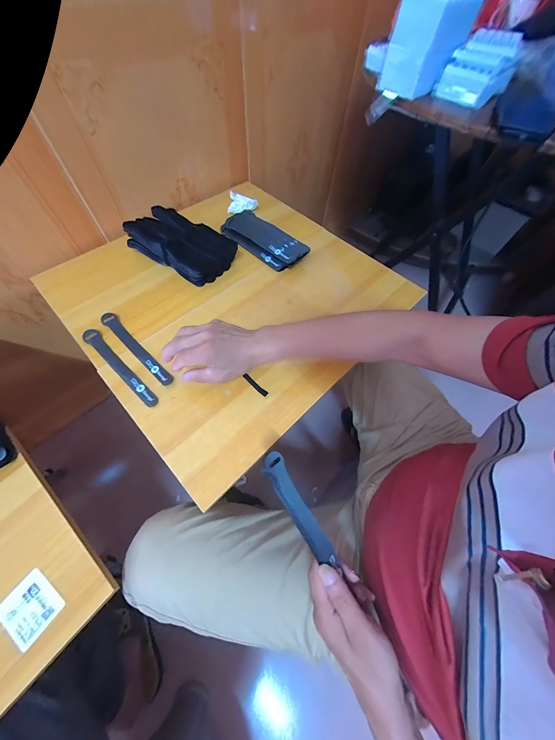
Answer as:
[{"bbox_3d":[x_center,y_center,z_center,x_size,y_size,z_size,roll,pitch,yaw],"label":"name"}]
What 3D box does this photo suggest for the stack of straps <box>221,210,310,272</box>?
[{"bbox_3d":[-0.028,-0.297,0.581,0.203,0.033,0.086,38,67,17],"label":"stack of straps"}]

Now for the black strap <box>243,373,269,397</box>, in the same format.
[{"bbox_3d":[-0.038,0.024,0.426,0.053,0.004,0.010,40,67,18],"label":"black strap"}]

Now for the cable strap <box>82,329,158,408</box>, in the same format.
[{"bbox_3d":[-0.270,-0.008,0.435,0.198,0.011,0.025,38,66,17],"label":"cable strap"}]

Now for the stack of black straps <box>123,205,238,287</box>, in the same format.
[{"bbox_3d":[-0.200,-0.261,0.540,0.211,0.068,0.116,28,64,13],"label":"stack of black straps"}]

